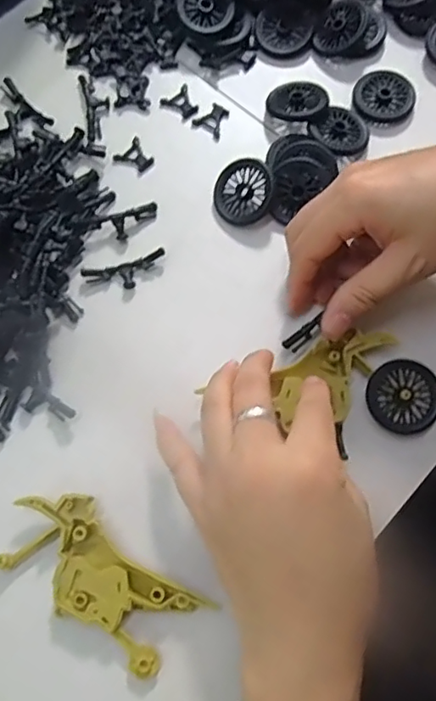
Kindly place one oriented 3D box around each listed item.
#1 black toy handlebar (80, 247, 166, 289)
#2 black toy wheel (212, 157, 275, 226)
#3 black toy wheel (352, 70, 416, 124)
[{"bbox_3d":[-0.053,-0.045,0.322,0.048,0.005,0.018,-17,74,-4],"label":"black toy handlebar"},{"bbox_3d":[0.016,-0.093,0.329,0.037,0.009,0.037,1,92,20],"label":"black toy wheel"},{"bbox_3d":[0.104,-0.160,0.351,0.037,0.007,0.037,0,73,1],"label":"black toy wheel"}]

